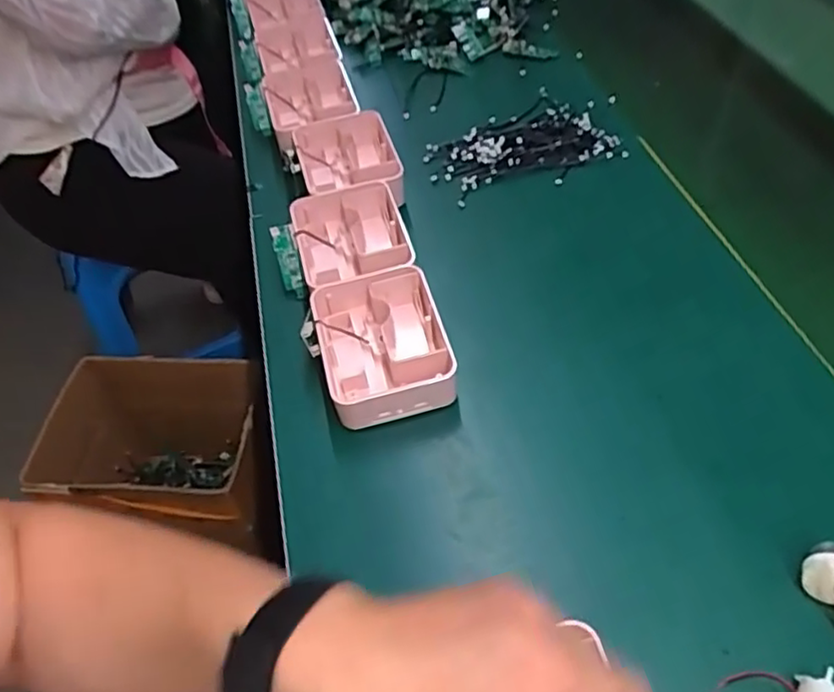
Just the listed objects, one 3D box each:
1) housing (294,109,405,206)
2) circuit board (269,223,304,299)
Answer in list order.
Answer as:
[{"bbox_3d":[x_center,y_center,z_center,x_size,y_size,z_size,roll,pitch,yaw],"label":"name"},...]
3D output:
[{"bbox_3d":[-0.072,-0.194,0.705,0.100,0.041,0.135,-13,51,-8],"label":"housing"},{"bbox_3d":[-0.122,-0.080,0.627,0.021,0.011,0.070,-14,85,-6],"label":"circuit board"}]

